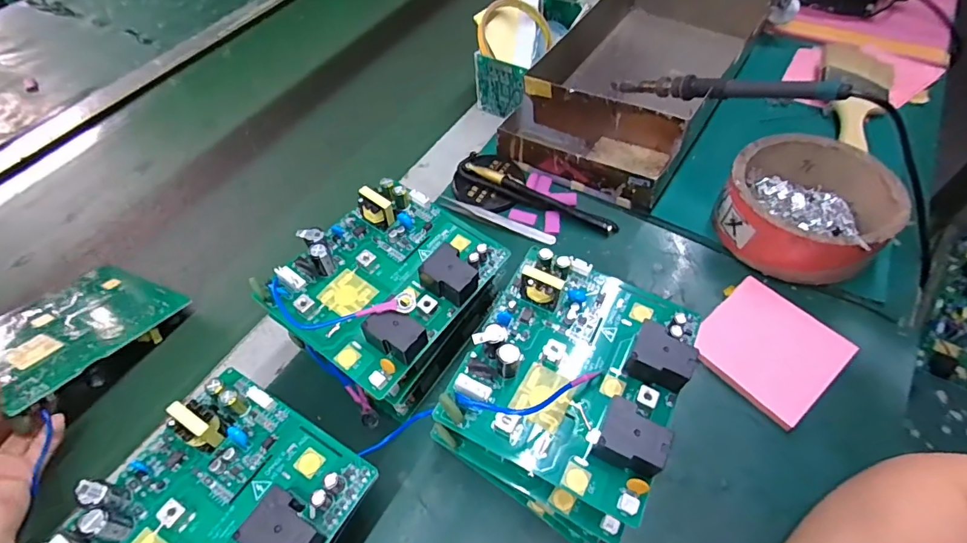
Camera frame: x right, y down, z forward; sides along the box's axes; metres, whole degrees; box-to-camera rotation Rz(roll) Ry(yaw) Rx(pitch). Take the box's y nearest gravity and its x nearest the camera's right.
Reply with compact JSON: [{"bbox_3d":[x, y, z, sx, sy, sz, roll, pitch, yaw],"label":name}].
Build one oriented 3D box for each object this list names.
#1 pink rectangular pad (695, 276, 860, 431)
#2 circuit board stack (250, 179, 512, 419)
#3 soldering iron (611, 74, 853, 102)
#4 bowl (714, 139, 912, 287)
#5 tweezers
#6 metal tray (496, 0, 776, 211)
[{"bbox_3d":[0.210,0.055,0.351,0.086,0.009,0.086,-35,59,-19],"label":"pink rectangular pad"},{"bbox_3d":[-0.058,0.022,0.336,0.122,0.099,0.136,32,63,24],"label":"circuit board stack"},{"bbox_3d":[0.207,-0.164,0.432,0.015,0.017,0.209,-41,40,-22],"label":"soldering iron"},{"bbox_3d":[0.262,-0.051,0.394,0.113,0.054,0.116,-2,54,3],"label":"bowl"},{"bbox_3d":[0.012,-0.048,0.436,0.112,0.006,0.013,18,58,17],"label":"tweezers"},{"bbox_3d":[0.173,-0.216,0.510,0.171,0.068,0.339,27,61,22],"label":"metal tray"}]

